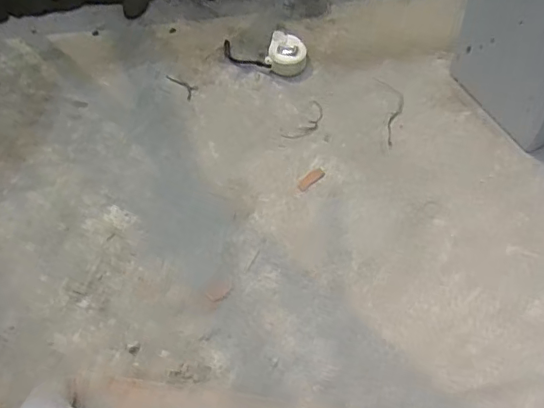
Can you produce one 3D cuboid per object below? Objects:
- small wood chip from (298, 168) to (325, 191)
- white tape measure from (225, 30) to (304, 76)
[{"bbox_3d":[0.057,-0.036,0.811,0.046,0.004,0.018,-39,62,-21],"label":"small wood chip"},{"bbox_3d":[-0.011,-0.263,0.952,0.148,0.031,0.073,25,60,19],"label":"white tape measure"}]

